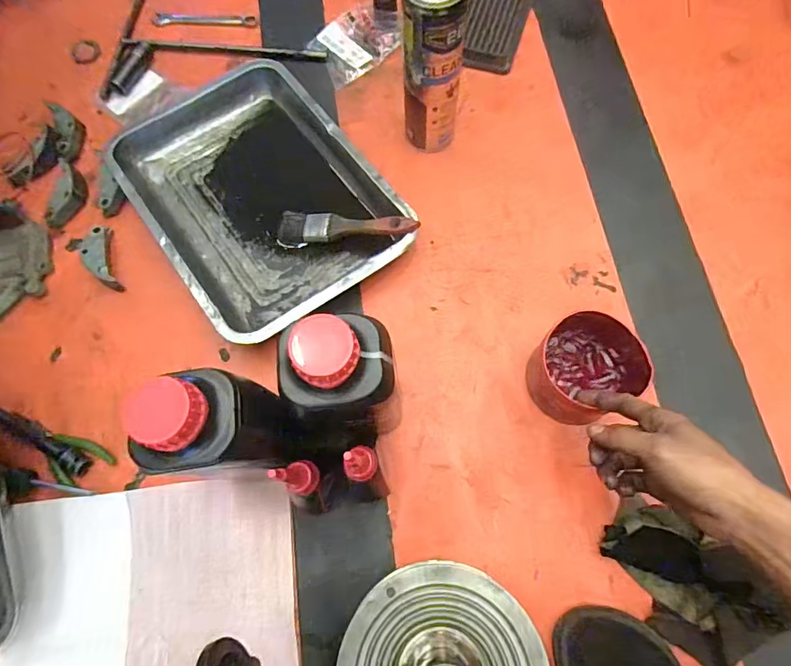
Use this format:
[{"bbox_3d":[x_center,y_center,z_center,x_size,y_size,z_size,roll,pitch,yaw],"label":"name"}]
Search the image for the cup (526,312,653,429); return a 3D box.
[{"bbox_3d":[0.192,0.038,0.482,0.099,0.074,0.092,-1,71,2],"label":"cup"}]

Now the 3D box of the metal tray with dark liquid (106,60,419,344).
[{"bbox_3d":[-0.171,-0.181,0.583,0.249,0.050,0.374,-36,73,-10],"label":"metal tray with dark liquid"}]

